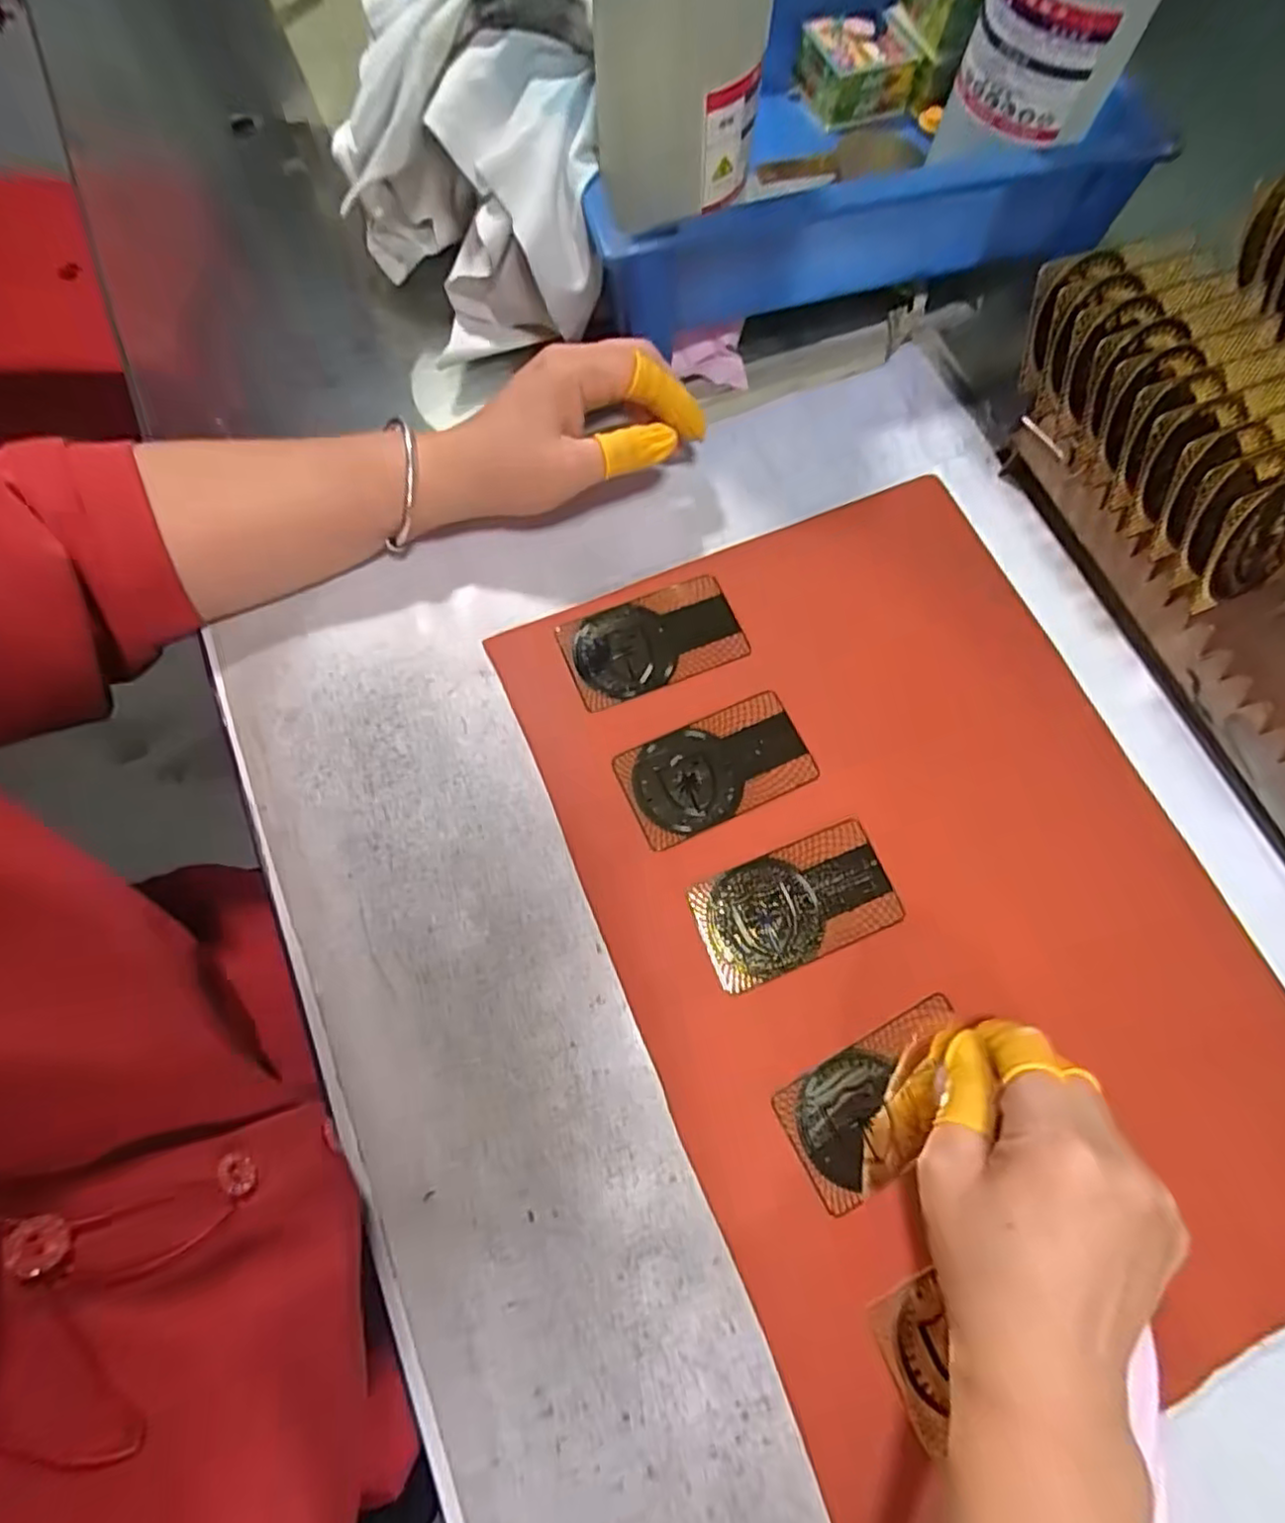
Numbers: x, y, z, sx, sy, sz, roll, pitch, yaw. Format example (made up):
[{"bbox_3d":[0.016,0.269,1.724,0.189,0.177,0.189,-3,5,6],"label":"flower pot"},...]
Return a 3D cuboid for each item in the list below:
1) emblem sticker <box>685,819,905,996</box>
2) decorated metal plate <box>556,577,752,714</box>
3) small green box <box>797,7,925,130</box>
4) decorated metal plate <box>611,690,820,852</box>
[{"bbox_3d":[0.066,0.062,0.289,0.086,0.004,0.047,-20,74,-8],"label":"emblem sticker"},{"bbox_3d":[0.005,-0.059,0.324,0.084,0.004,0.049,-21,74,-8],"label":"decorated metal plate"},{"bbox_3d":[0.128,-0.412,0.396,0.062,0.027,0.050,-17,73,-6],"label":"small green box"},{"bbox_3d":[0.034,0.003,0.305,0.085,0.004,0.048,-22,75,-9],"label":"decorated metal plate"}]

